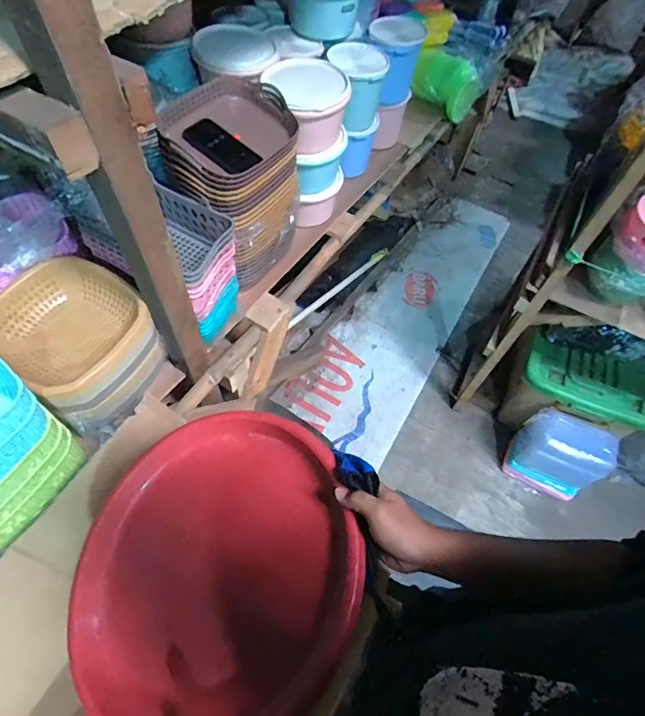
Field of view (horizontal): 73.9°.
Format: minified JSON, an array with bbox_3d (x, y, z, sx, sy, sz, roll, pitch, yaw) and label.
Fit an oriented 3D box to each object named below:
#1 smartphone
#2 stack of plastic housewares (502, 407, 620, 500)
[{"bbox_3d":[-0.192,-0.399,0.809,0.142,0.013,0.066,40,80,10],"label":"smartphone"},{"bbox_3d":[0.720,0.304,1.345,0.251,0.305,0.128,28,61,14],"label":"stack of plastic housewares"}]

